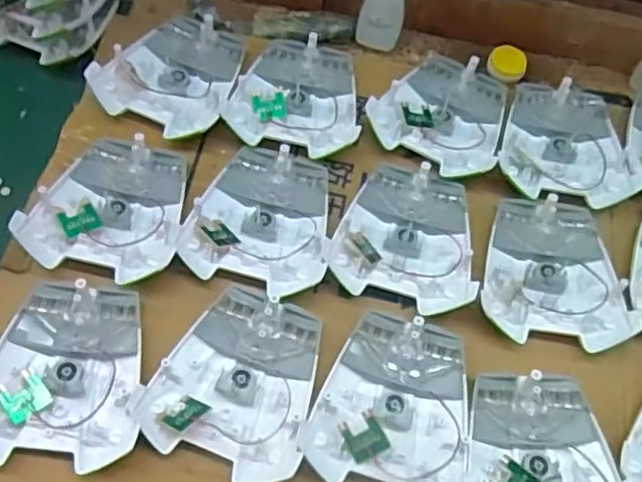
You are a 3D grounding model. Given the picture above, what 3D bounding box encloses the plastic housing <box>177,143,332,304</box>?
[{"bbox_3d":[-0.037,-0.017,0.446,0.093,0.024,0.109,16,63,2],"label":"plastic housing"}]

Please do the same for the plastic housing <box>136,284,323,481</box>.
[{"bbox_3d":[-0.048,0.084,0.394,0.093,0.021,0.108,20,63,4],"label":"plastic housing"}]

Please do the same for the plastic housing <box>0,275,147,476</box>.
[{"bbox_3d":[-0.153,0.076,0.386,0.095,0.023,0.108,7,63,-3],"label":"plastic housing"}]

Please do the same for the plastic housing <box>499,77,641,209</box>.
[{"bbox_3d":[0.188,-0.078,0.493,0.097,0.019,0.107,11,63,-1],"label":"plastic housing"}]

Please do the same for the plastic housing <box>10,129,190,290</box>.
[{"bbox_3d":[-0.140,-0.024,0.442,0.096,0.034,0.108,13,63,0],"label":"plastic housing"}]

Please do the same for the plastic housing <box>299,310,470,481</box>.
[{"bbox_3d":[0.047,0.099,0.394,0.094,0.023,0.107,18,63,3],"label":"plastic housing"}]

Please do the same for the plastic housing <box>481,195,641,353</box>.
[{"bbox_3d":[0.158,0.019,0.444,0.095,0.019,0.107,5,63,-4],"label":"plastic housing"}]

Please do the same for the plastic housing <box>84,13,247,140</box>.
[{"bbox_3d":[-0.111,-0.131,0.497,0.098,0.022,0.110,25,63,6],"label":"plastic housing"}]

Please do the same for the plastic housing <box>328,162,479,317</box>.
[{"bbox_3d":[0.062,-0.005,0.448,0.094,0.021,0.105,18,63,3],"label":"plastic housing"}]

